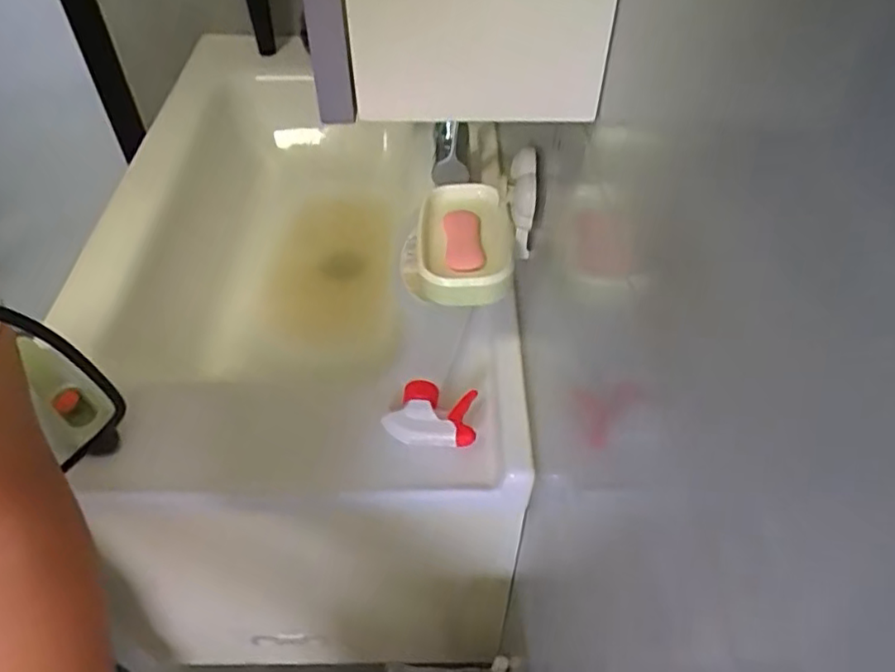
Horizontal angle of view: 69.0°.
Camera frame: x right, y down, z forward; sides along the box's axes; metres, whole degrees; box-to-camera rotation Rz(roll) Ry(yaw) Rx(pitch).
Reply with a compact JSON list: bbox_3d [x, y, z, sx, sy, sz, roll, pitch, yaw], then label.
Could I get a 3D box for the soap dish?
[{"bbox_3d":[0.013,-0.084,0.585,0.089,0.037,0.141,3,48,2],"label":"soap dish"}]

